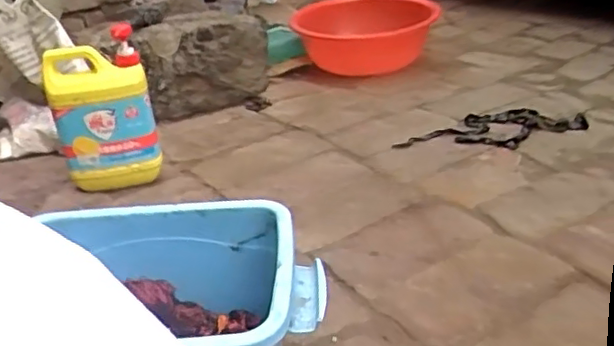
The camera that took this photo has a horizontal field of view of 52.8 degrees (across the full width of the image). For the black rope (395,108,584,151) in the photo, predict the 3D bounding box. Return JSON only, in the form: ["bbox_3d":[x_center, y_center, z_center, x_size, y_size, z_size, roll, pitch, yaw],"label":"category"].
[{"bbox_3d":[0.318,-0.075,1.067,0.323,0.016,0.122,-12,28,-14],"label":"black rope"}]

